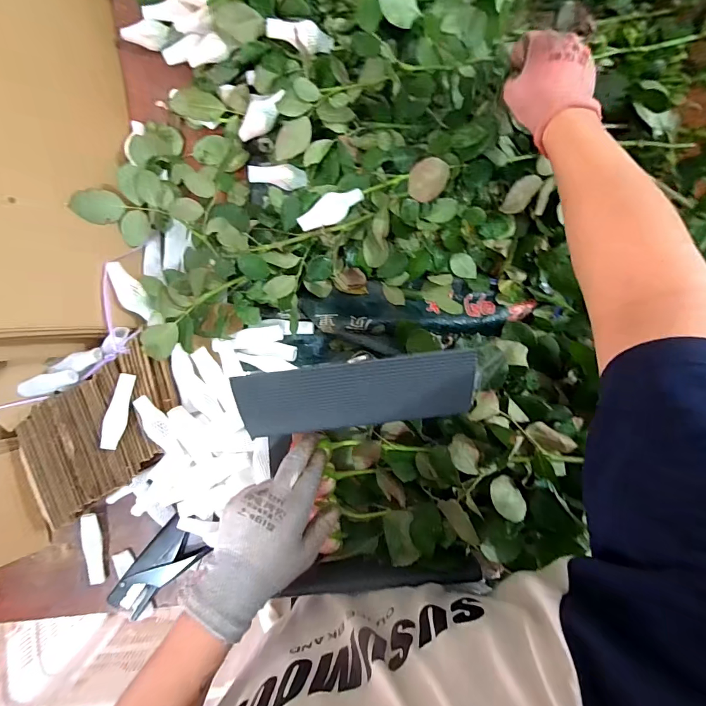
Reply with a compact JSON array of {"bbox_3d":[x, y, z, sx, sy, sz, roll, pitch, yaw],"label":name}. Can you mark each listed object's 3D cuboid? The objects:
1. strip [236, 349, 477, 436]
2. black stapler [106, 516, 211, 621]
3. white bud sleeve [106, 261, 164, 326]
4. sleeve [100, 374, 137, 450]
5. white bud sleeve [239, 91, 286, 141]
[{"bbox_3d":[0.004,0.038,0.336,0.204,0.010,0.067,-6,117,1],"label":"strip"},{"bbox_3d":[-0.265,0.287,0.506,0.135,0.023,0.062,-43,88,-4],"label":"black stapler"},{"bbox_3d":[-0.281,-0.074,0.480,0.031,0.014,0.092,-35,101,-4],"label":"white bud sleeve"},{"bbox_3d":[-0.288,0.072,0.462,0.022,0.018,0.090,6,86,-1],"label":"sleeve"},{"bbox_3d":[-0.119,-0.318,0.500,0.089,0.027,0.033,-20,86,36],"label":"white bud sleeve"}]

